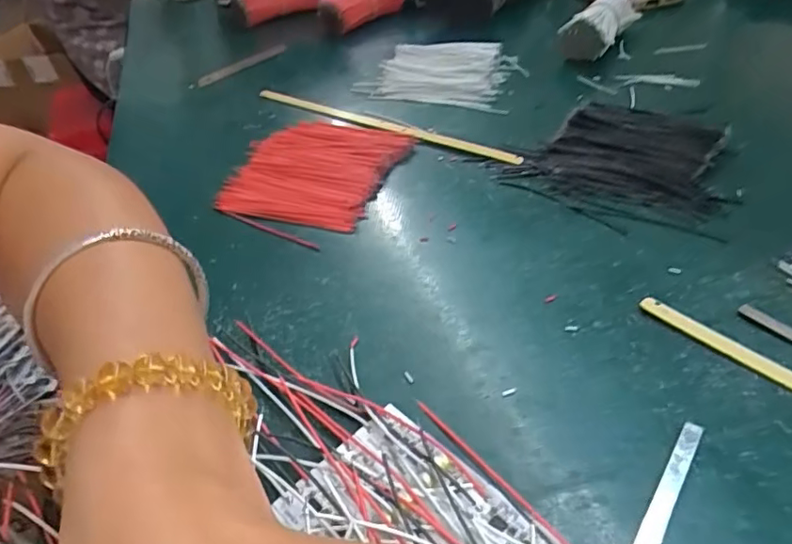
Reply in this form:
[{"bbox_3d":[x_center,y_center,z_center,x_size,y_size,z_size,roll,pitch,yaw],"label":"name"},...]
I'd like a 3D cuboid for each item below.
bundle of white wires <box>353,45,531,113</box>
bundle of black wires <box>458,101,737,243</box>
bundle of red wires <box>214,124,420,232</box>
[{"bbox_3d":[0.033,-0.140,0.402,0.106,0.020,0.060,15,46,23],"label":"bundle of white wires"},{"bbox_3d":[0.114,-0.062,0.309,0.119,0.016,0.088,24,50,30],"label":"bundle of black wires"},{"bbox_3d":[-0.049,-0.063,0.341,0.091,0.010,0.092,12,45,20],"label":"bundle of red wires"}]

